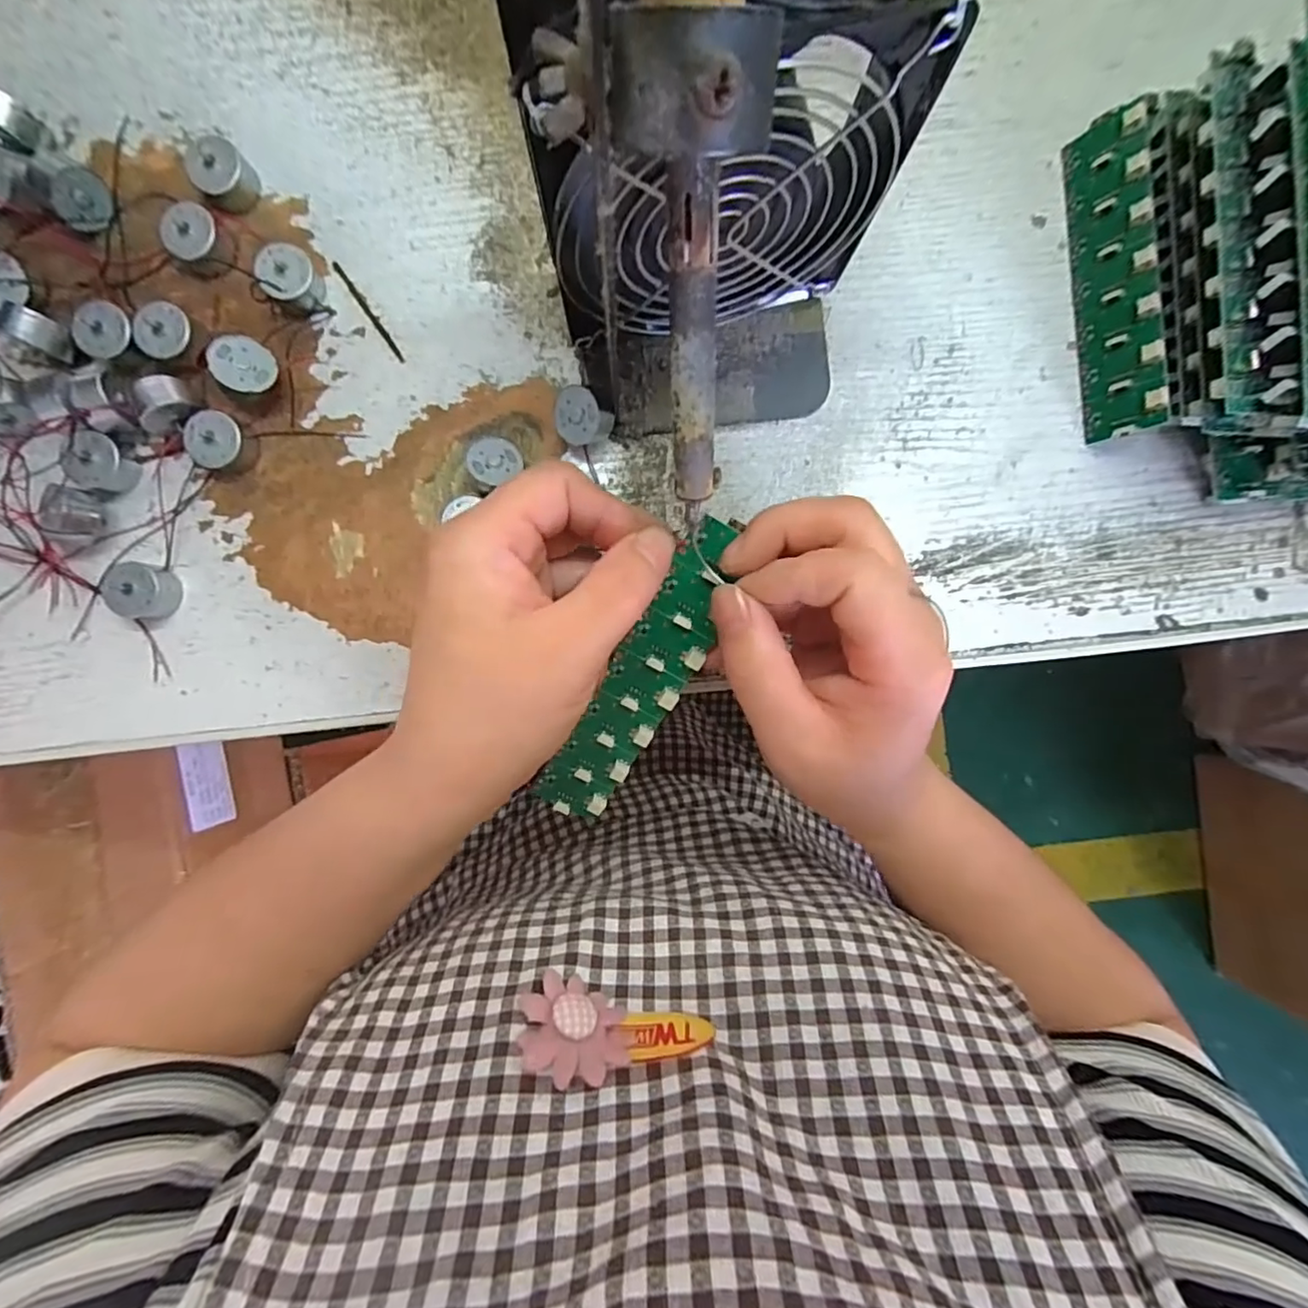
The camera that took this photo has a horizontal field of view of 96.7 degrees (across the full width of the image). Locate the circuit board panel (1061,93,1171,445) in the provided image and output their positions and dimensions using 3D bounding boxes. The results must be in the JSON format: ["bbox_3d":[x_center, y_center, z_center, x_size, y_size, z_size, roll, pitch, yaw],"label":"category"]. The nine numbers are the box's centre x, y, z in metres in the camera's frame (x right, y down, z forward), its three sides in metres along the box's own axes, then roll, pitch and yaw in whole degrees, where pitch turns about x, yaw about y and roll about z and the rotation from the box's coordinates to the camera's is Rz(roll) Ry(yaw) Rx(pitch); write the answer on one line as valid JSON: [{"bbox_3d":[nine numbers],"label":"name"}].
[{"bbox_3d":[0.202,-0.164,0.255,0.005,0.032,0.134,-5,92,-30],"label":"circuit board panel"}]

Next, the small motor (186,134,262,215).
[{"bbox_3d":[-0.185,-0.206,0.251,0.023,0.017,0.021,0,90,-2],"label":"small motor"}]

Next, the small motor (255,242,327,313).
[{"bbox_3d":[-0.157,-0.163,0.252,0.022,0.015,0.022,0,90,-2],"label":"small motor"}]

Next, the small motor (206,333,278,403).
[{"bbox_3d":[-0.175,-0.121,0.250,0.024,0.015,0.024,35,75,-20],"label":"small motor"}]

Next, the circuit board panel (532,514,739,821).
[{"bbox_3d":[-0.005,0.013,0.226,0.029,0.005,0.133,29,110,-2],"label":"circuit board panel"}]

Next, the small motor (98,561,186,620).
[{"bbox_3d":[-0.224,-0.027,0.251,0.026,0.014,0.024,9,90,-2],"label":"small motor"}]

